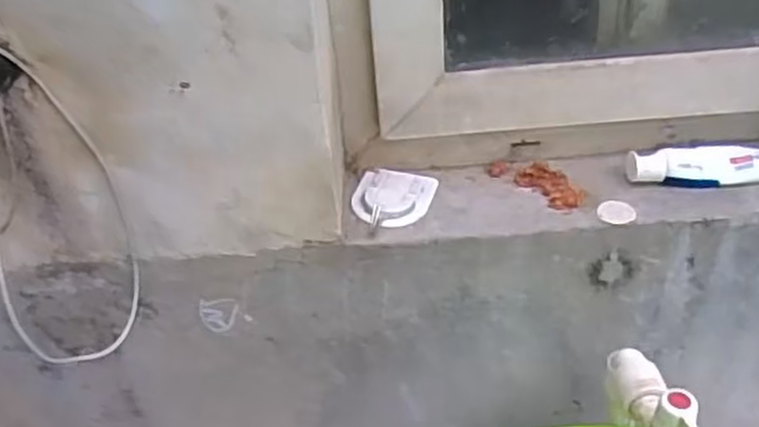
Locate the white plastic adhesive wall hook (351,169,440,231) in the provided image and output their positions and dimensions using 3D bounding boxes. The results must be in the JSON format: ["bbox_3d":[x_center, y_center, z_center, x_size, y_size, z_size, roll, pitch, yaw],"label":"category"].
[{"bbox_3d":[0.008,-0.012,0.617,0.063,0.010,0.077,9,39,17],"label":"white plastic adhesive wall hook"}]

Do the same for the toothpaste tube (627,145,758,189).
[{"bbox_3d":[0.281,-0.040,0.607,0.163,0.022,0.031,-5,37,-1],"label":"toothpaste tube"}]

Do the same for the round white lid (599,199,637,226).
[{"bbox_3d":[0.183,-0.001,0.584,0.025,0.005,0.027,-3,37,2],"label":"round white lid"}]

